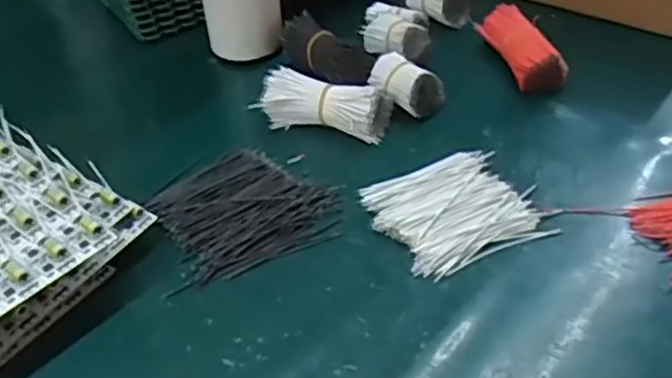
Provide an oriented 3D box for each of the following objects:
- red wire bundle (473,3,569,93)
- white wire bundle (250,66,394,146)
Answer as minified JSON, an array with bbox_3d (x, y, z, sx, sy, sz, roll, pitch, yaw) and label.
[{"bbox_3d":[0.146,-0.111,0.540,0.030,0.034,0.087,-18,44,-15],"label":"red wire bundle"},{"bbox_3d":[-0.008,-0.062,0.507,0.094,0.036,0.036,8,44,13],"label":"white wire bundle"}]

